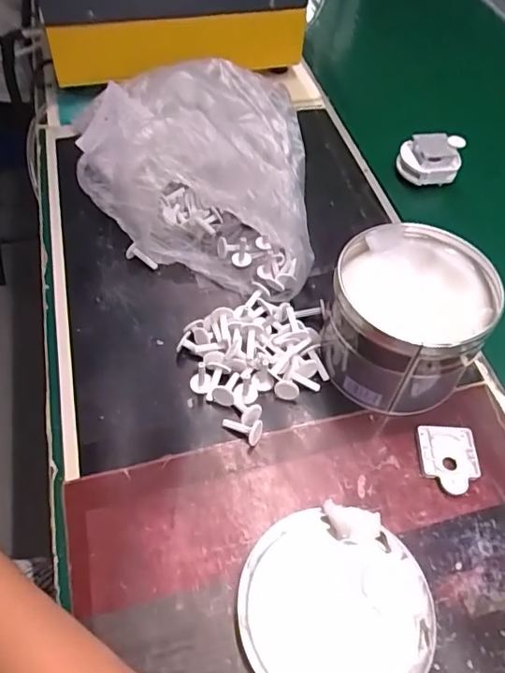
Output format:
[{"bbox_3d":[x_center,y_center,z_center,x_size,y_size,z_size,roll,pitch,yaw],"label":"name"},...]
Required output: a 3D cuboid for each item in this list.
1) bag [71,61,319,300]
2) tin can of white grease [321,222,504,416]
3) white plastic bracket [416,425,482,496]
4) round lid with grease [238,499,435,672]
[{"bbox_3d":[-0.064,-0.183,0.561,0.241,0.115,0.280,1,55,-2],"label":"bag"},{"bbox_3d":[0.126,-0.014,0.455,0.120,0.095,0.130,1,55,-2],"label":"tin can of white grease"},{"bbox_3d":[0.158,0.099,0.433,0.046,0.009,0.055,3,55,-1],"label":"white plastic bracket"},{"bbox_3d":[0.057,0.182,0.362,0.124,0.019,0.126,1,55,-2],"label":"round lid with grease"}]

